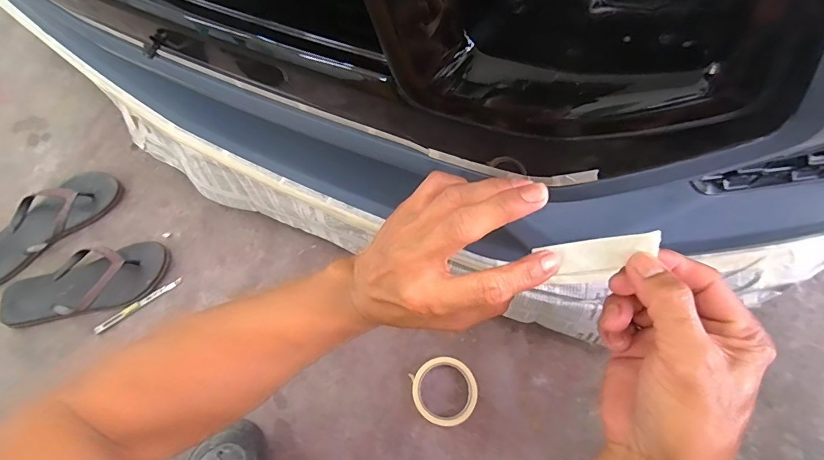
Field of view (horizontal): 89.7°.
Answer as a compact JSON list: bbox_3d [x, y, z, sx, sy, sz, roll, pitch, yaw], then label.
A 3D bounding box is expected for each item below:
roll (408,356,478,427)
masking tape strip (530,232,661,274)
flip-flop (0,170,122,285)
[{"bbox_3d":[0.050,0.245,0.634,0.095,0.021,0.097,0,70,1],"label":"roll"},{"bbox_3d":[0.110,0.015,0.243,0.064,0.005,0.018,-10,90,21],"label":"masking tape strip"},{"bbox_3d":[-0.661,-0.016,0.742,0.264,0.044,0.099,-42,74,-13],"label":"flip-flop"}]

